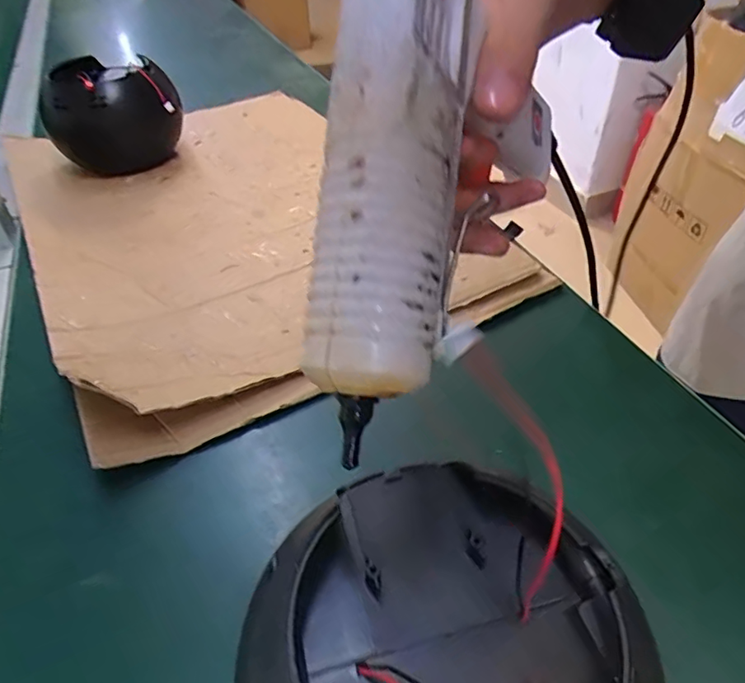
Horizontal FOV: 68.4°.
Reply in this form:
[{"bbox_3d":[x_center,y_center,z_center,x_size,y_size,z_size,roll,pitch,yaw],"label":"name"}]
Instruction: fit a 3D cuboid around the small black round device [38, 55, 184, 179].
[{"bbox_3d":[-0.260,-0.227,0.557,0.124,0.089,0.122,-13,43,-11],"label":"small black round device"}]

